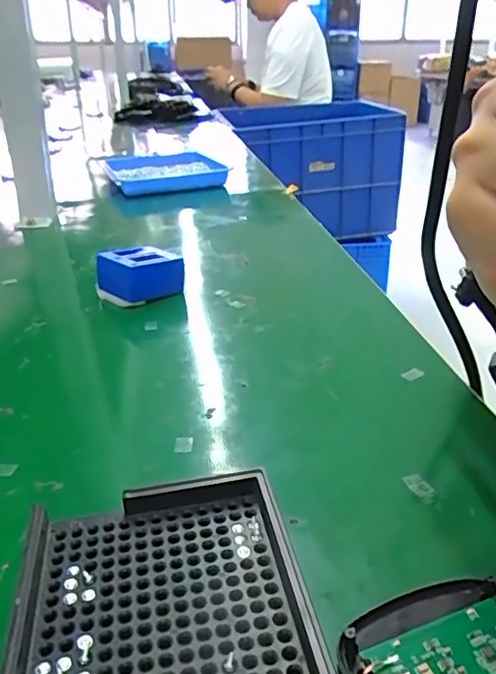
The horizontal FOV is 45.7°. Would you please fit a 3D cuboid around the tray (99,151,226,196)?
[{"bbox_3d":[-0.134,-0.255,0.913,0.150,0.027,0.245,-8,26,-14],"label":"tray"}]

